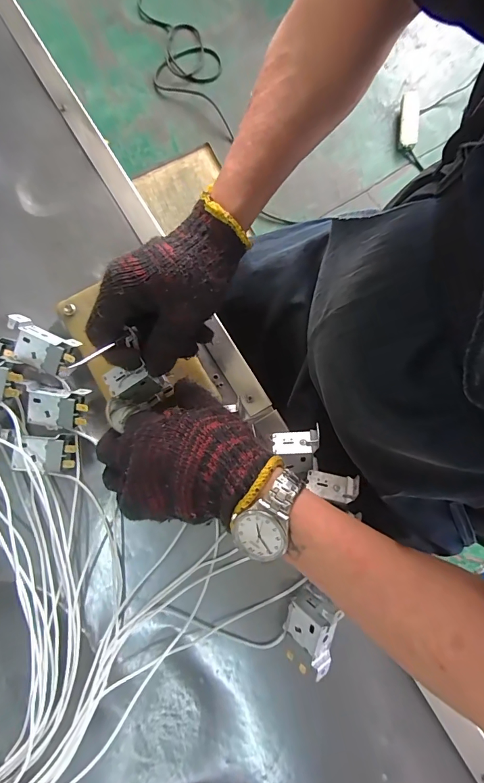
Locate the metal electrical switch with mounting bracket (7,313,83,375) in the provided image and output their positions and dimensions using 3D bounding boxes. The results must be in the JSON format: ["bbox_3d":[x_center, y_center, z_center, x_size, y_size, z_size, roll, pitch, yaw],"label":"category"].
[{"bbox_3d":[-0.190,-0.042,0.362,0.064,0.018,0.038,22,107,-4],"label":"metal electrical switch with mounting bracket"}]

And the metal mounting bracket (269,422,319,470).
[{"bbox_3d":[0.045,0.047,0.315,0.037,0.023,0.035,-1,80,-1],"label":"metal mounting bracket"}]

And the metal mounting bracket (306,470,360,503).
[{"bbox_3d":[0.073,0.074,0.305,0.039,0.012,0.022,11,51,7],"label":"metal mounting bracket"}]

